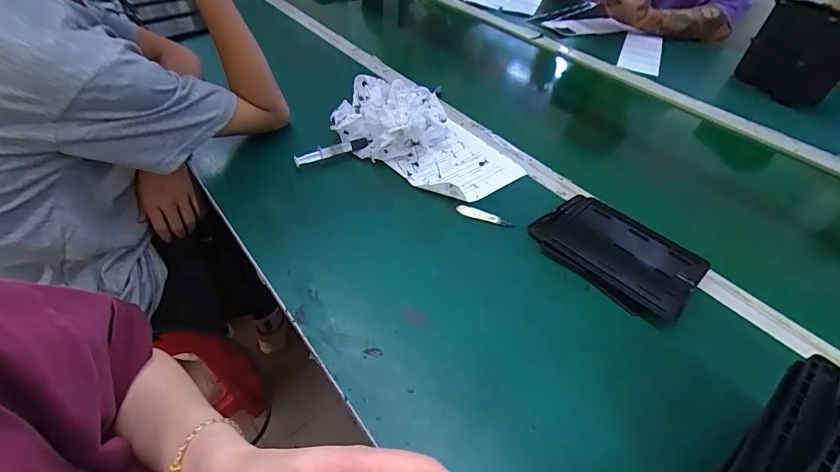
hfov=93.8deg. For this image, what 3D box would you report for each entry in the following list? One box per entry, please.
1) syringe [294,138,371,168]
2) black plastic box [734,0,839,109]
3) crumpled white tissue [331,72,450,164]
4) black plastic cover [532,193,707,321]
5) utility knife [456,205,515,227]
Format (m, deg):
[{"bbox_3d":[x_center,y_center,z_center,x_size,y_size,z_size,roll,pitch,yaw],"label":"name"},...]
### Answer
[{"bbox_3d":[-0.130,-0.129,0.593,0.119,0.020,0.022,-22,52,-23],"label":"syringe"},{"bbox_3d":[0.795,-0.379,0.831,0.121,0.187,0.138,1,46,-3],"label":"black plastic box"},{"bbox_3d":[-0.044,-0.197,0.632,0.179,0.069,0.190,5,46,0],"label":"crumpled white tissue"},{"bbox_3d":[0.242,0.017,0.492,0.182,0.030,0.130,37,54,27],"label":"black plastic cover"},{"bbox_3d":[0.087,-0.026,0.530,0.078,0.010,0.014,20,48,14],"label":"utility knife"}]

